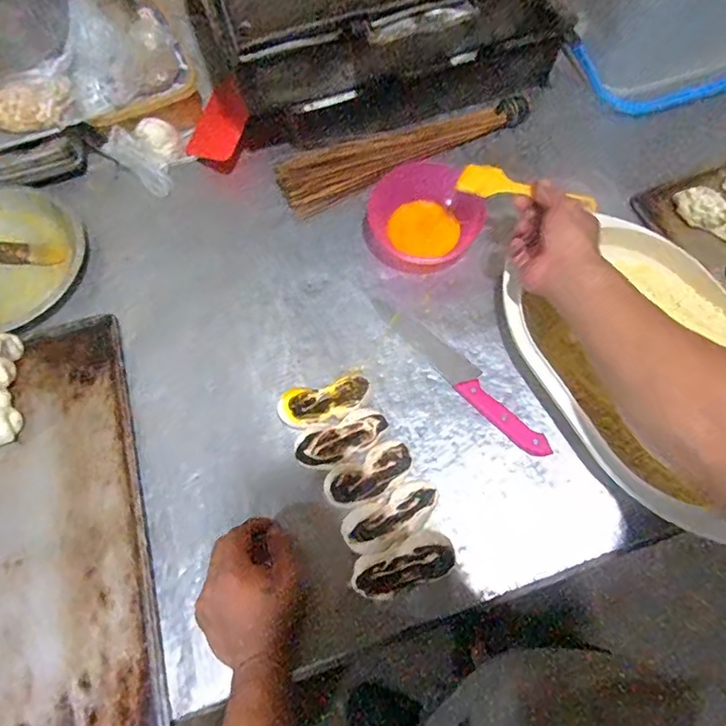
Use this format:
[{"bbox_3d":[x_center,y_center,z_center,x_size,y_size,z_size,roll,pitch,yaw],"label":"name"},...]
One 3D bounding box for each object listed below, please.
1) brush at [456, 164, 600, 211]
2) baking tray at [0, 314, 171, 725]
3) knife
[{"bbox_3d":[0.182,-0.196,0.569,0.150,0.016,0.040,17,67,14],"label":"brush"},{"bbox_3d":[-0.387,0.180,0.501,0.325,0.016,0.432,-15,67,-8],"label":"baking tray"},{"bbox_3d":[0.110,0.008,0.594,0.035,0.013,0.259,-38,72,-16],"label":"knife"}]

